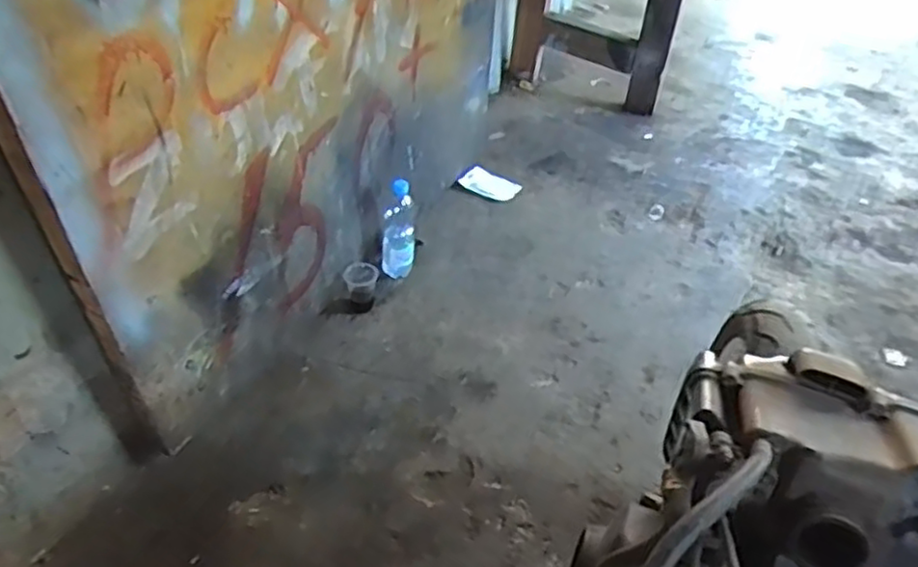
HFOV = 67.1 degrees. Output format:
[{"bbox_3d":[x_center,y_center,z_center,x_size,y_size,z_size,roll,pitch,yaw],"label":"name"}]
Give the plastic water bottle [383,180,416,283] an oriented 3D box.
[{"bbox_3d":[-0.136,-0.122,1.533,0.078,0.248,0.061,-1,42,-2],"label":"plastic water bottle"}]

